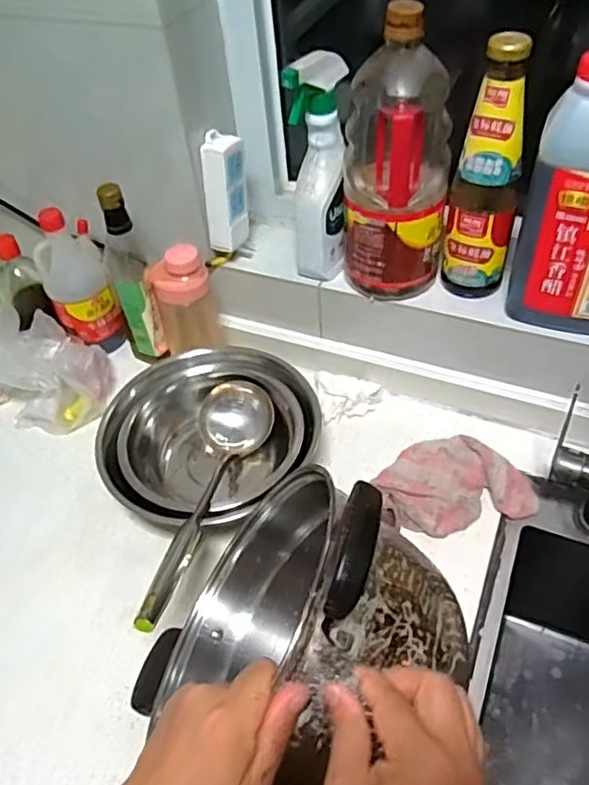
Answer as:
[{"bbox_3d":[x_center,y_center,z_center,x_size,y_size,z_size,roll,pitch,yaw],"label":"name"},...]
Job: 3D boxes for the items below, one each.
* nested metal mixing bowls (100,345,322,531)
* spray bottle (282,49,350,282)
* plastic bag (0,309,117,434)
[{"bbox_3d":[-0.098,0.053,0.716,0.214,0.095,0.232,-3,48,4],"label":"nested metal mixing bowls"},{"bbox_3d":[0.035,-0.245,0.694,0.105,0.243,0.048,-35,45,-23],"label":"spray bottle"},{"bbox_3d":[-0.339,-0.037,0.809,0.187,0.110,0.123,24,55,25],"label":"plastic bag"}]

